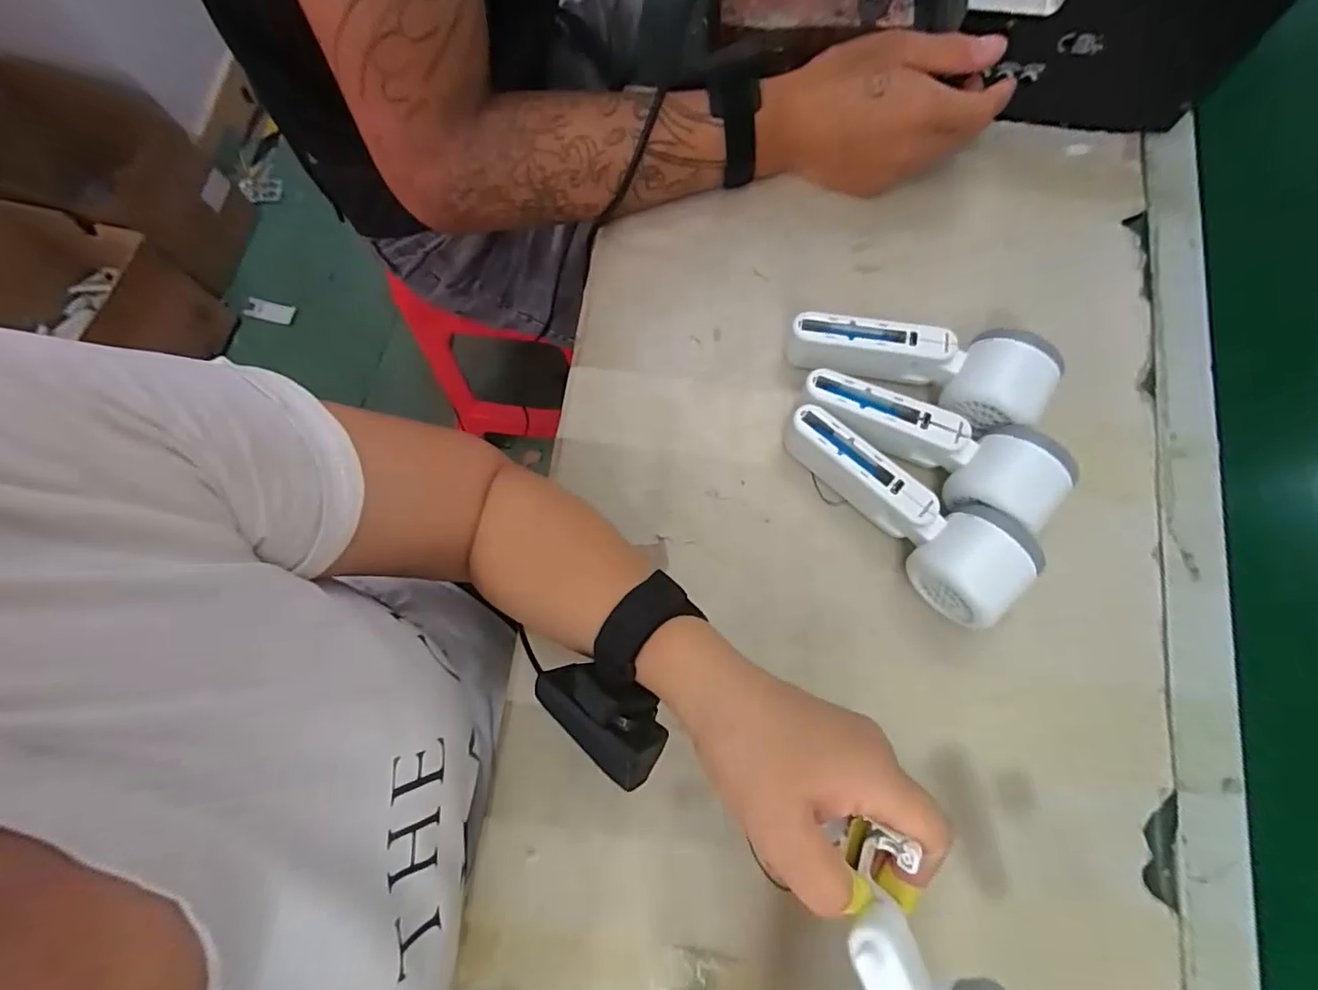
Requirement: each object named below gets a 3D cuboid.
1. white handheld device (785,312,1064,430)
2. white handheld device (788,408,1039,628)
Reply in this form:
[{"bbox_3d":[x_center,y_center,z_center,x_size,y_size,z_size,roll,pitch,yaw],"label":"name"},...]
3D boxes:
[{"bbox_3d":[0.170,-0.082,0.388,0.165,0.053,0.061,12,77,4],"label":"white handheld device"},{"bbox_3d":[0.149,0.006,0.363,0.168,0.052,0.063,44,81,10],"label":"white handheld device"}]

